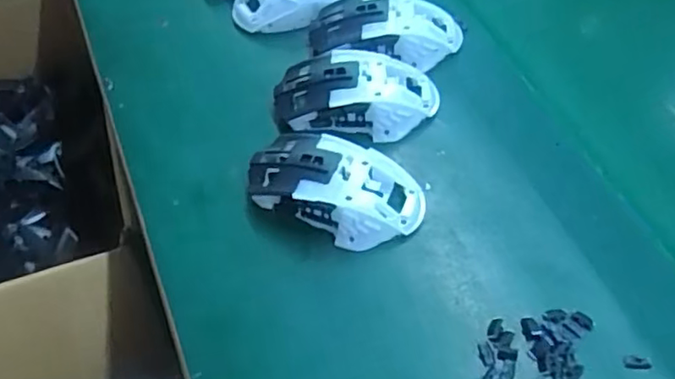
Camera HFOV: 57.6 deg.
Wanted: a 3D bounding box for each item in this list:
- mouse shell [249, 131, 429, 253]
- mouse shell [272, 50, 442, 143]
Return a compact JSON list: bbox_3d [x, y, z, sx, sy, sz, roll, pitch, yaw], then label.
[{"bbox_3d":[-0.002,-0.002,0.402,0.117,0.036,0.062,18,58,12],"label":"mouse shell"},{"bbox_3d":[0.014,-0.068,0.441,0.115,0.038,0.056,0,56,0],"label":"mouse shell"}]

